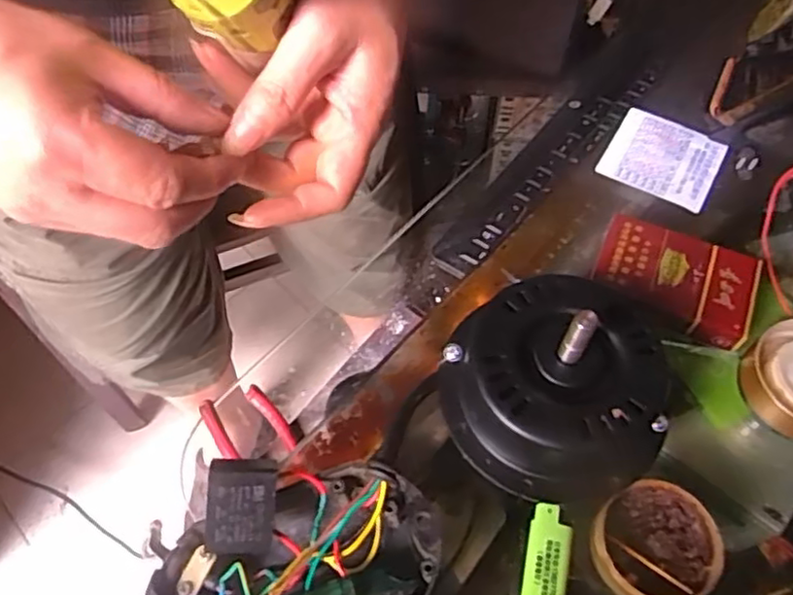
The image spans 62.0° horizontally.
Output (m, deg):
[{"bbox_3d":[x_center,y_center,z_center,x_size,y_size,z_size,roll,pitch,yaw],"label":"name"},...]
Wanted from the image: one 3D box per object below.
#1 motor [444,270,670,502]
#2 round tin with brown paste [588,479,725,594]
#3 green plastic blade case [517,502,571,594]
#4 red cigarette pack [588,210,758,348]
[{"bbox_3d":[0.071,0.034,0.296,0.091,0.074,0.089,0,59,0],"label":"motor"},{"bbox_3d":[0.121,0.116,0.310,0.054,0.029,0.054,-20,61,-12],"label":"round tin with brown paste"},{"bbox_3d":[0.067,0.135,0.305,0.021,0.005,0.075,4,60,19],"label":"green plastic blade case"},{"bbox_3d":[0.158,-0.012,0.377,0.084,0.019,0.053,23,61,13],"label":"red cigarette pack"}]

